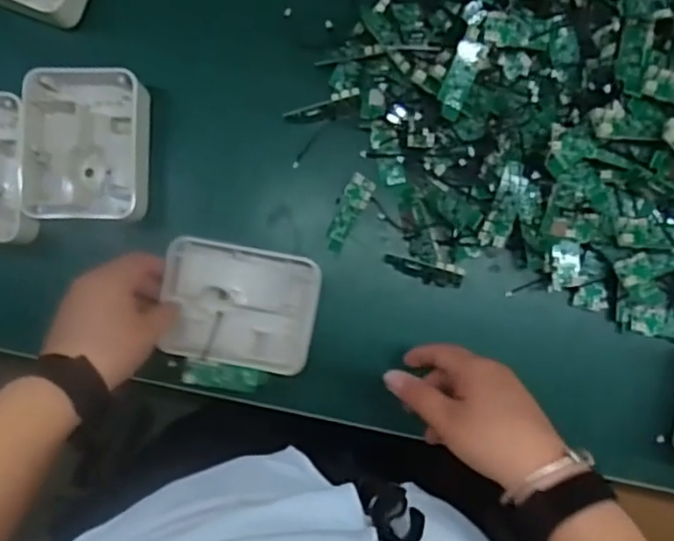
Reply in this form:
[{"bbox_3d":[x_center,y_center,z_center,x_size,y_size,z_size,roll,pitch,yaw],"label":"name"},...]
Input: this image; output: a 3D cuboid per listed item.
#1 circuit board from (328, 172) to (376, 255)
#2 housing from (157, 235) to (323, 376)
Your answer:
[{"bbox_3d":[0.011,-0.051,0.587,0.023,0.007,0.071,22,96,-14],"label":"circuit board"},{"bbox_3d":[-0.082,0.032,0.561,0.125,0.036,0.099,11,88,1],"label":"housing"}]

